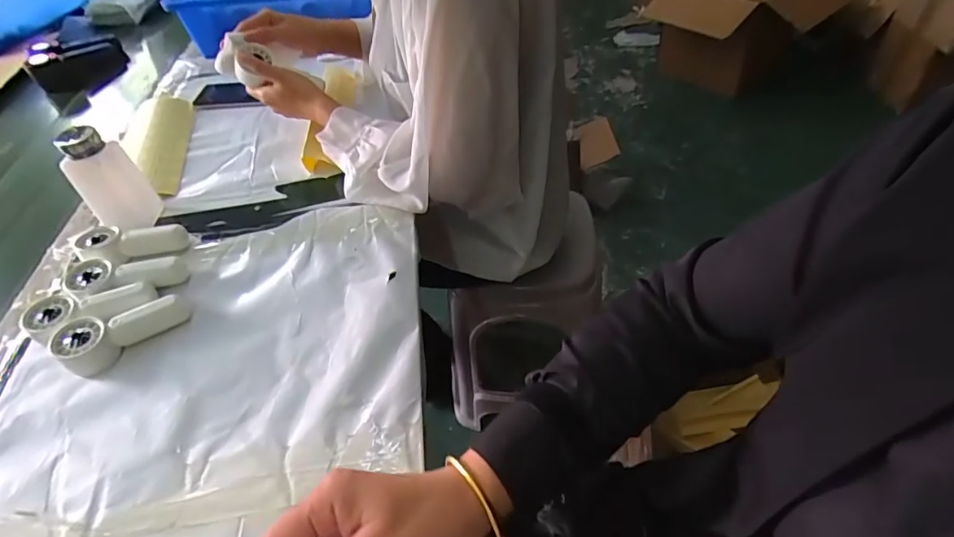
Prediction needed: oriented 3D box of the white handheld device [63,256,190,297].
[{"bbox_3d":[-0.368,0.013,0.524,0.109,0.032,0.047,-7,46,4],"label":"white handheld device"}]

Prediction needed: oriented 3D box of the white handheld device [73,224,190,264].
[{"bbox_3d":[-0.387,-0.025,0.562,0.105,0.032,0.041,-8,46,3],"label":"white handheld device"}]

